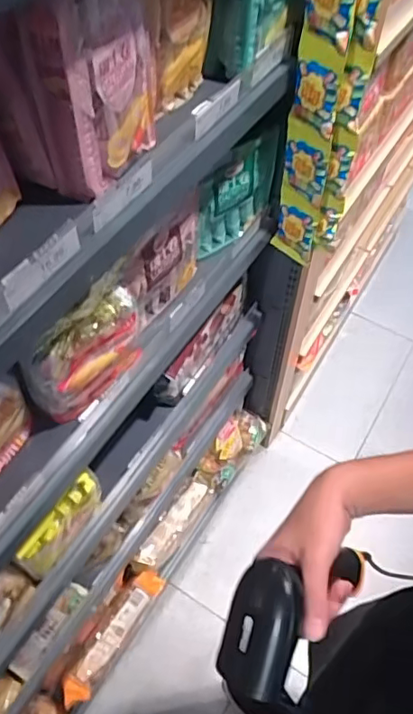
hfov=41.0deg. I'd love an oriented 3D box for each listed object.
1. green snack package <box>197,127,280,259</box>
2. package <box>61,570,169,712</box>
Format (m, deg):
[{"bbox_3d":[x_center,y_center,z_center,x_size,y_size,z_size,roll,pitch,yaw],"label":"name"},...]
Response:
[{"bbox_3d":[0.049,-0.270,0.925,0.177,0.185,0.021,-39,64,-23],"label":"green snack package"},{"bbox_3d":[-0.210,0.625,1.253,0.072,0.083,0.309,27,61,17],"label":"package"}]

